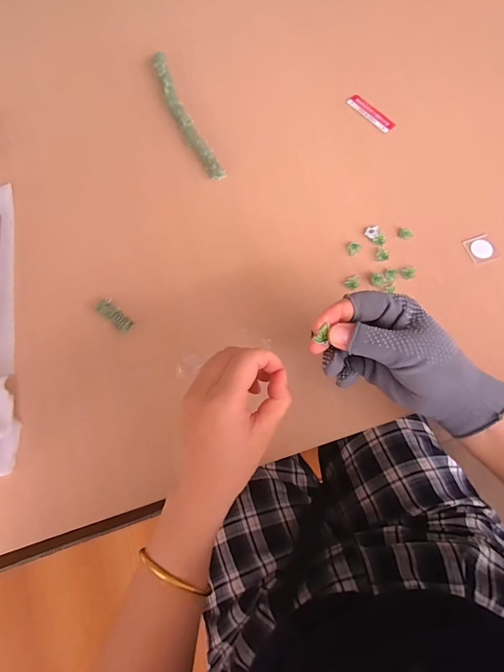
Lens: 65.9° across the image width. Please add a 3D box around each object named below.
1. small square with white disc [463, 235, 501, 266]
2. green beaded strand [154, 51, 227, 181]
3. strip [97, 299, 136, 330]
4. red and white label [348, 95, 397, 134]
[{"bbox_3d":[0.251,-0.096,0.425,0.029,0.004,0.032,-15,72,-3],"label":"small square with white disc"},{"bbox_3d":[-0.087,-0.282,0.497,0.025,0.016,0.212,-24,73,-6],"label":"green beaded strand"},{"bbox_3d":[-0.147,-0.022,0.419,0.040,0.015,0.016,42,78,14],"label":"strip"},{"bbox_3d":[0.150,-0.284,0.494,0.022,0.004,0.071,-40,75,-10],"label":"red and white label"}]

